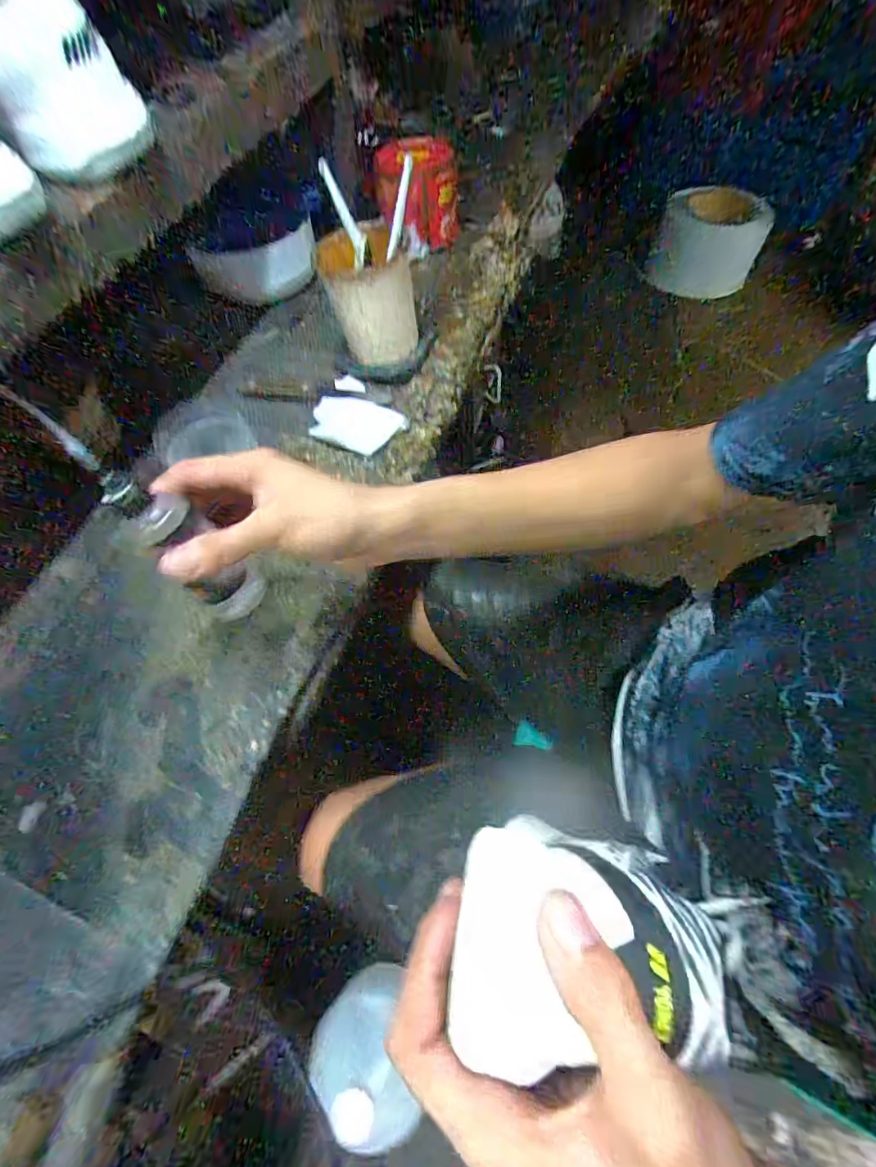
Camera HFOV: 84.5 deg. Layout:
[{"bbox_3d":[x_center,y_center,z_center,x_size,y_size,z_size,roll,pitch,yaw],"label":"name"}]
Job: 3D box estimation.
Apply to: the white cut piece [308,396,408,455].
[{"bbox_3d":[-0.081,-0.161,0.487,0.088,0.005,0.053,22,83,4],"label":"white cut piece"}]

